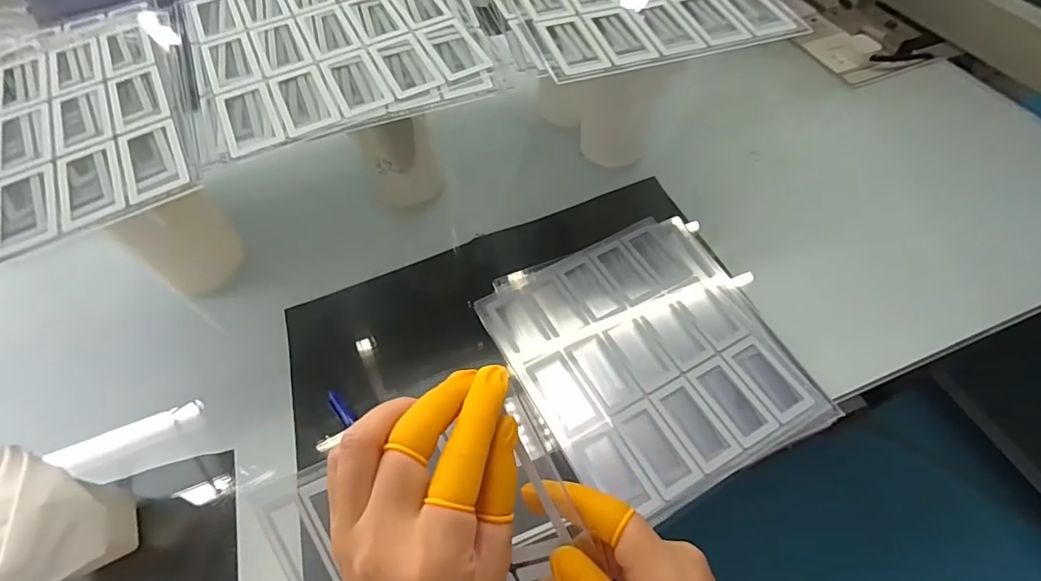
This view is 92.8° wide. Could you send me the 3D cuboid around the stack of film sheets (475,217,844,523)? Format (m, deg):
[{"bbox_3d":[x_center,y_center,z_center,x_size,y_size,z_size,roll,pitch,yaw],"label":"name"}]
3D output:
[{"bbox_3d":[0.124,0.054,0.487,0.244,0.017,0.262,-24,61,-12],"label":"stack of film sheets"}]

